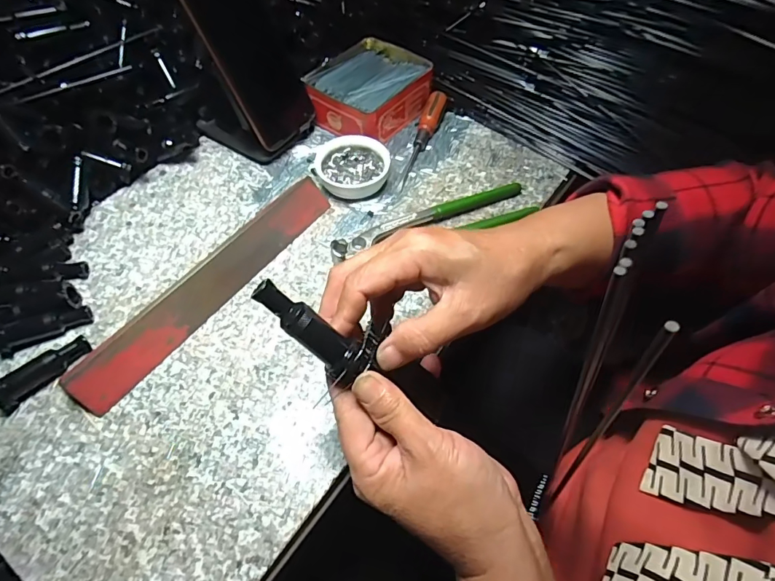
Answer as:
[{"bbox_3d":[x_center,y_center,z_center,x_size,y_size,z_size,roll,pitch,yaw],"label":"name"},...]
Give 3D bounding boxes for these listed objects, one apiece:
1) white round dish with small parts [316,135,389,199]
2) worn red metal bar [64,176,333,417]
[{"bbox_3d":[-0.034,-0.118,0.452,0.070,0.027,0.073,-11,57,-8],"label":"white round dish with small parts"},{"bbox_3d":[-0.142,-0.010,0.377,0.027,0.026,0.254,31,61,19],"label":"worn red metal bar"}]

